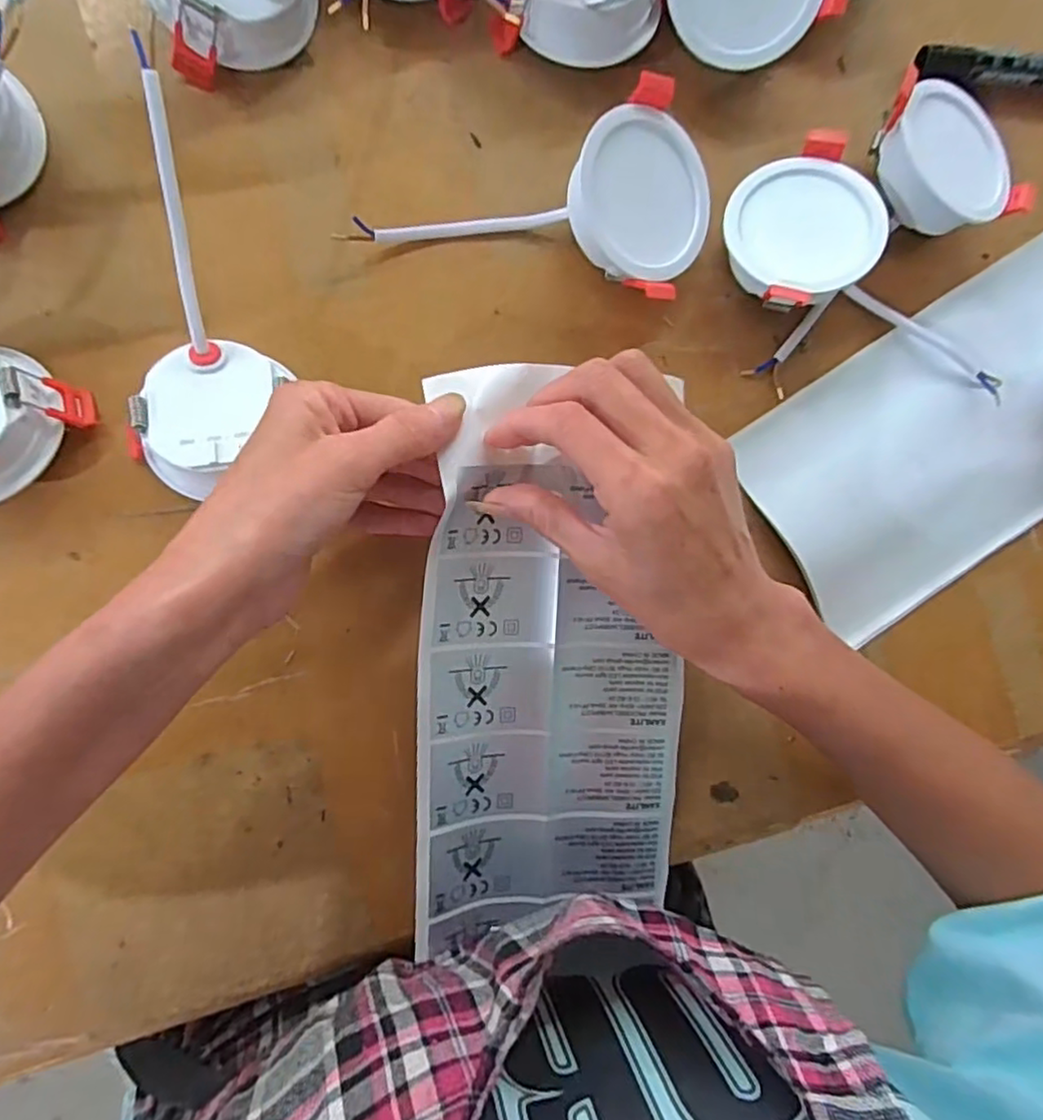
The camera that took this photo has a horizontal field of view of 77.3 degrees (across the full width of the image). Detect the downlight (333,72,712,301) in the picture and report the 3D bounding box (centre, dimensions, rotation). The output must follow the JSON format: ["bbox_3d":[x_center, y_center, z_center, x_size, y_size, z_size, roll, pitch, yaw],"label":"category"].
[{"bbox_3d":[0.008,-0.177,0.299,0.165,0.042,0.088,13,89,-7],"label":"downlight"}]

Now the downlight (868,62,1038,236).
[{"bbox_3d":[0.209,-0.198,0.326,0.068,0.034,0.072,-19,93,-7],"label":"downlight"}]

